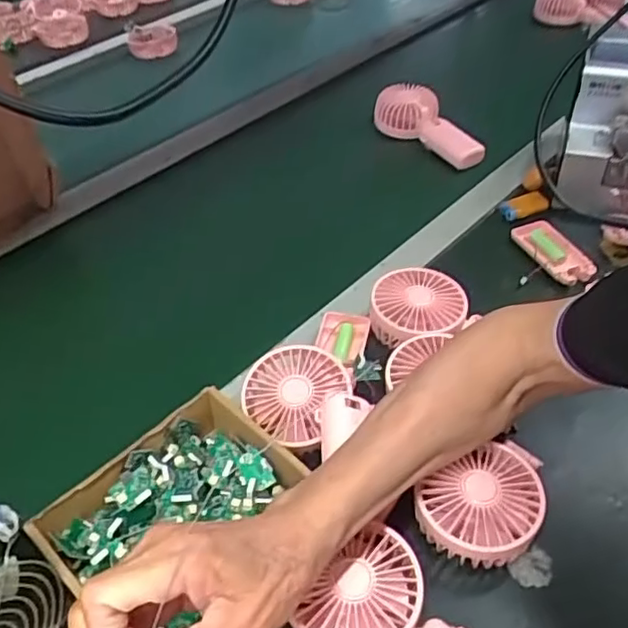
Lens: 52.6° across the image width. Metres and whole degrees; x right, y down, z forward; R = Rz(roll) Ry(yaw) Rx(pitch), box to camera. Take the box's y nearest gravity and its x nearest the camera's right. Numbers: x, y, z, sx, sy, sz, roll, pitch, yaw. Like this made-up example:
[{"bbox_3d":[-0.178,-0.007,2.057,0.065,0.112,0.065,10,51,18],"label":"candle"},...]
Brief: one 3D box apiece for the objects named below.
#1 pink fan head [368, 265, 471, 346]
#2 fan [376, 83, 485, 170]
[{"bbox_3d":[0.098,-0.003,0.601,0.086,0.041,0.088,-2,44,2],"label":"pink fan head"},{"bbox_3d":[0.155,-0.251,0.860,0.068,0.064,0.164,-28,49,-22],"label":"fan"}]

